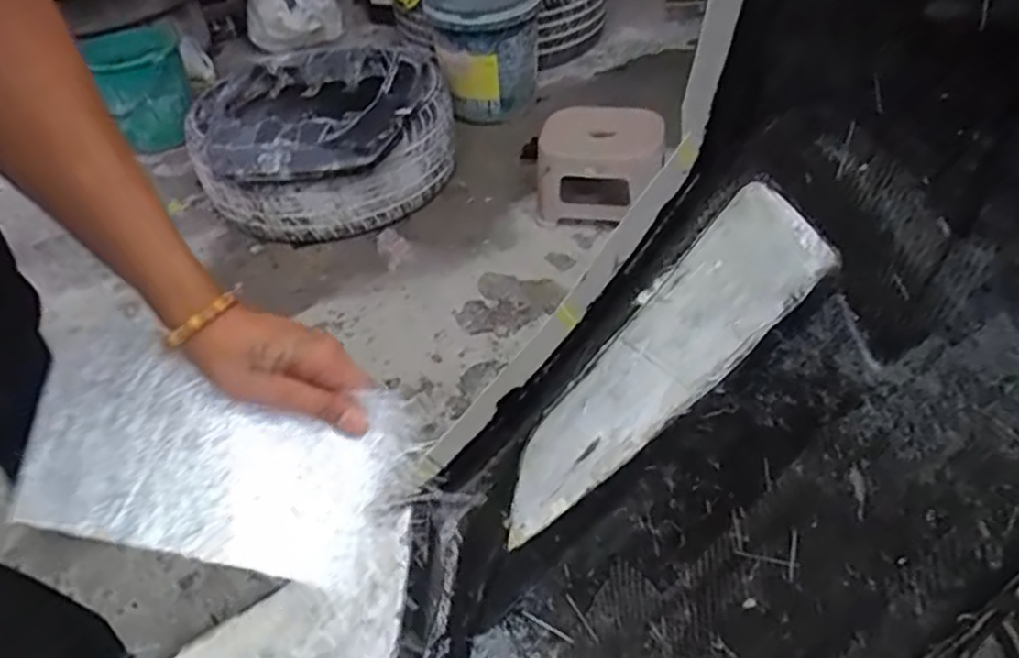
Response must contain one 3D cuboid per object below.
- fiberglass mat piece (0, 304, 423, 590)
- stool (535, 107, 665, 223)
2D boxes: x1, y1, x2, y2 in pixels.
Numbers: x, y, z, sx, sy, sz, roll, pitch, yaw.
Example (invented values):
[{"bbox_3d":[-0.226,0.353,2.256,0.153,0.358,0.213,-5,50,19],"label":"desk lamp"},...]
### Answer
[{"bbox_3d":[-0.207,0.082,0.479,0.264,0.070,0.149,23,56,0],"label":"fiberglass mat piece"},{"bbox_3d":[0.198,-0.351,1.561,0.270,0.188,0.221,7,44,15],"label":"stool"}]

